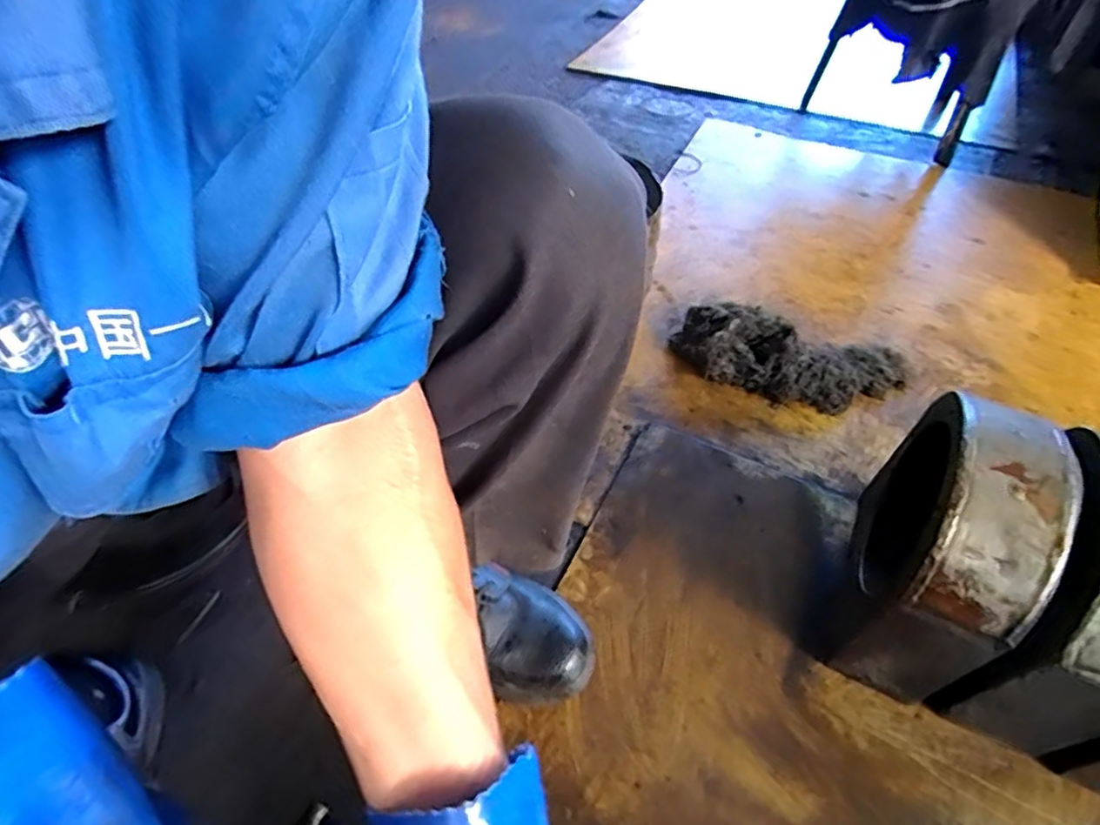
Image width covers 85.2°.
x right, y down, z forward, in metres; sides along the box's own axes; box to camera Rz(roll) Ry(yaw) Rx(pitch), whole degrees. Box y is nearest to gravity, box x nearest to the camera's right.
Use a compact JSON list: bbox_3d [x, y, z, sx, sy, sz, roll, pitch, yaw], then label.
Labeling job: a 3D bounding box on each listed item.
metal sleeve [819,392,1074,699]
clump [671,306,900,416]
[{"bbox_3d":[0.350,0.117,0.542,0.085,0.243,0.213,22,53,17],"label":"metal sleeve"},{"bbox_3d":[0.327,-0.077,0.817,0.311,0.066,0.118,13,51,10],"label":"clump"}]

